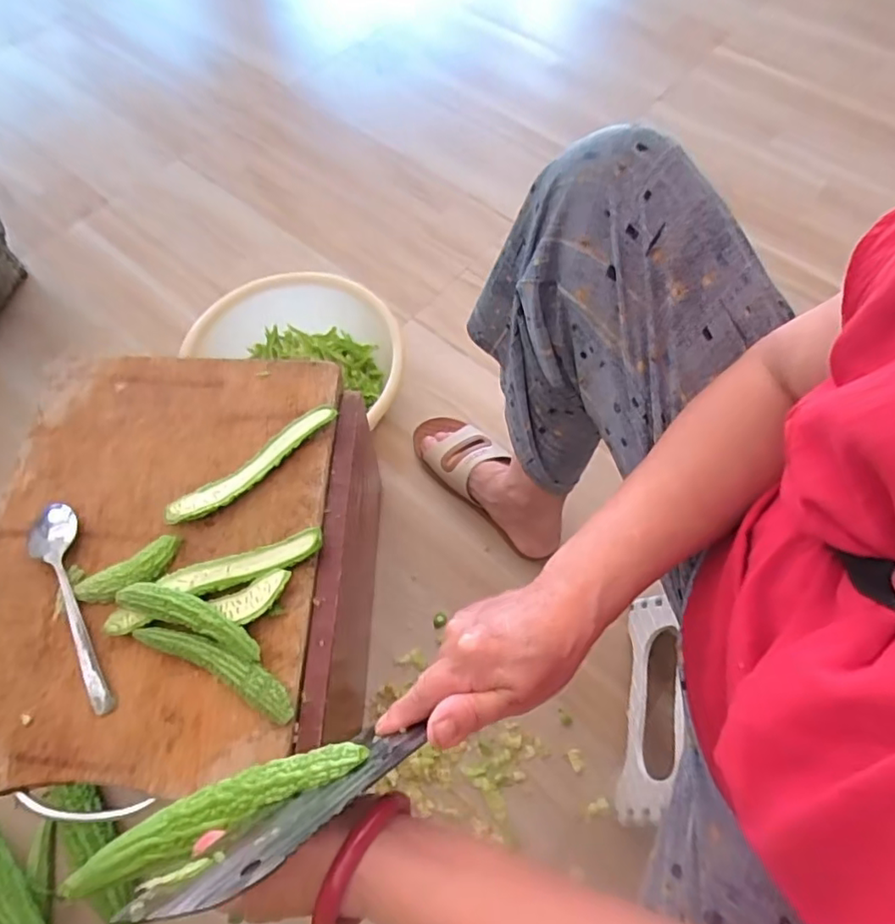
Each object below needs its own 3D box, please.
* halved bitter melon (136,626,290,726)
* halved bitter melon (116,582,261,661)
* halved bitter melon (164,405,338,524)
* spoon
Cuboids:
[{"bbox_3d":[-0.186,0.163,0.469,0.144,0.018,0.028,24,65,12],"label":"halved bitter melon"},{"bbox_3d":[-0.209,0.128,0.481,0.125,0.023,0.028,19,64,9],"label":"halved bitter melon"},{"bbox_3d":[-0.180,0.003,0.550,0.176,0.021,0.031,-37,69,-17],"label":"halved bitter melon"},{"bbox_3d":[-0.317,0.112,0.488,0.041,0.020,0.199,-28,66,-14],"label":"spoon"}]

